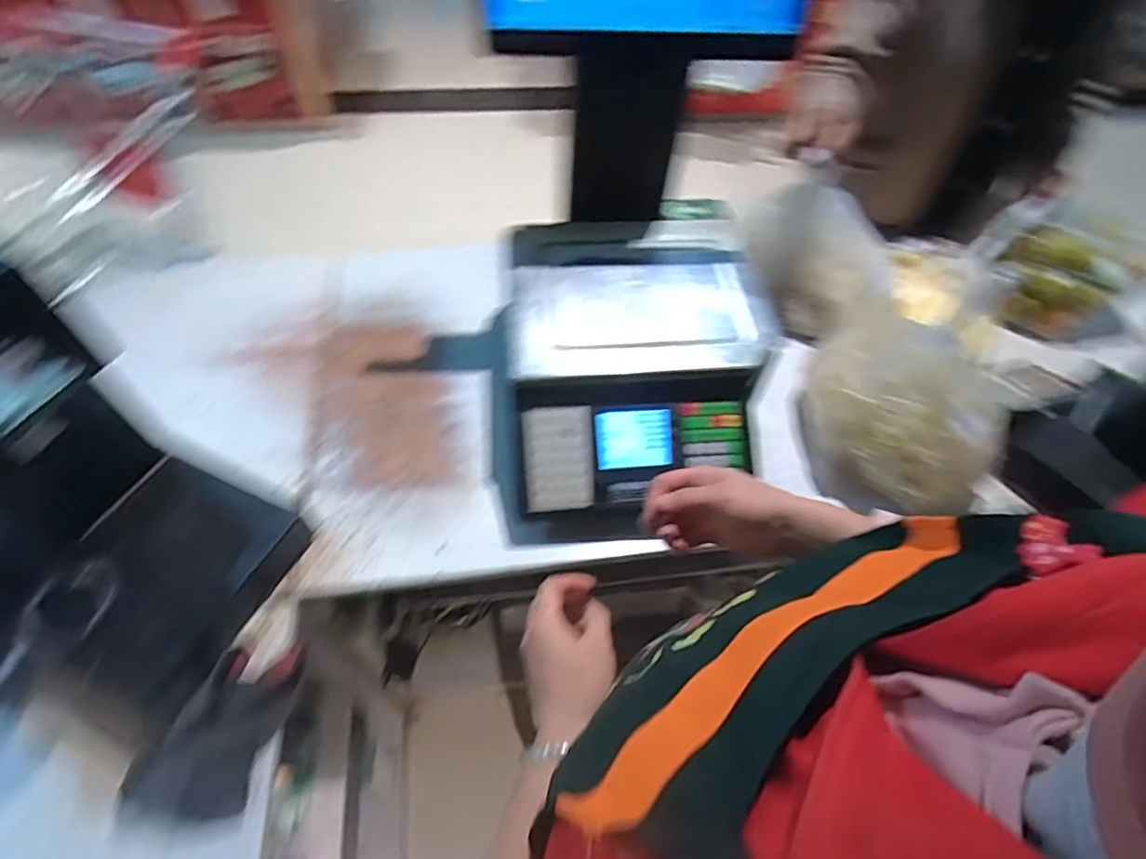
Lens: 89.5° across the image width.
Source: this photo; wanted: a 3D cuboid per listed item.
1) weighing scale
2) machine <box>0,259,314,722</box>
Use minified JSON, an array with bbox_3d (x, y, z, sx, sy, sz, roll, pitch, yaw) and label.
[{"bbox_3d":[0.057,-0.085,0.820,0.395,0.174,0.438,-2,55,-4],"label":"weighing scale"},{"bbox_3d":[-0.500,0.042,0.530,0.309,0.430,0.249,20,56,11],"label":"machine"}]

